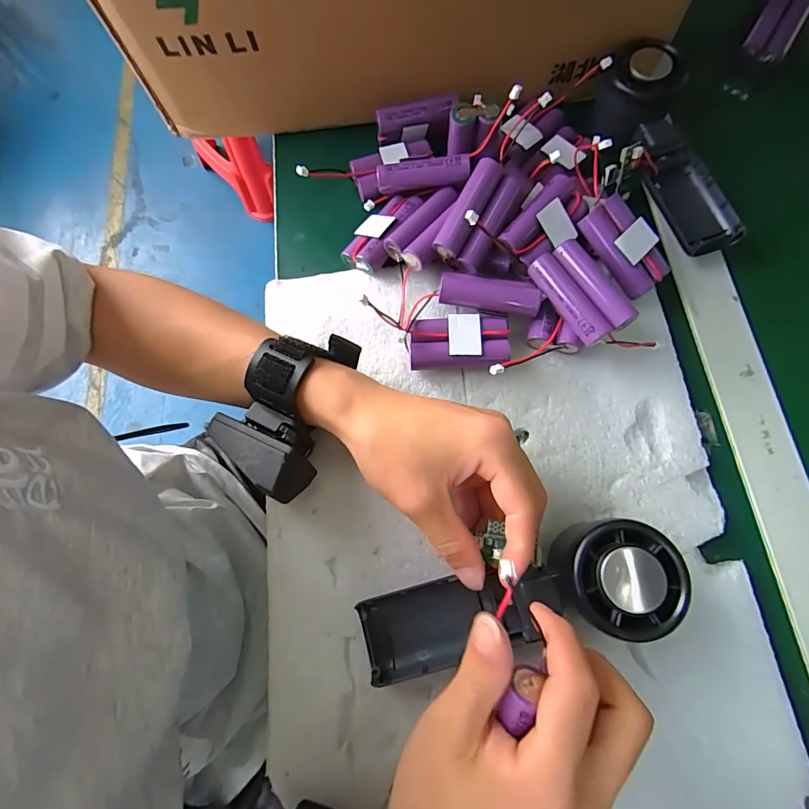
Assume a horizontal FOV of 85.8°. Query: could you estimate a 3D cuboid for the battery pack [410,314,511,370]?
[{"bbox_3d":[0.036,-0.041,0.292,0.064,0.023,0.034,-5,73,0],"label":"battery pack"}]

